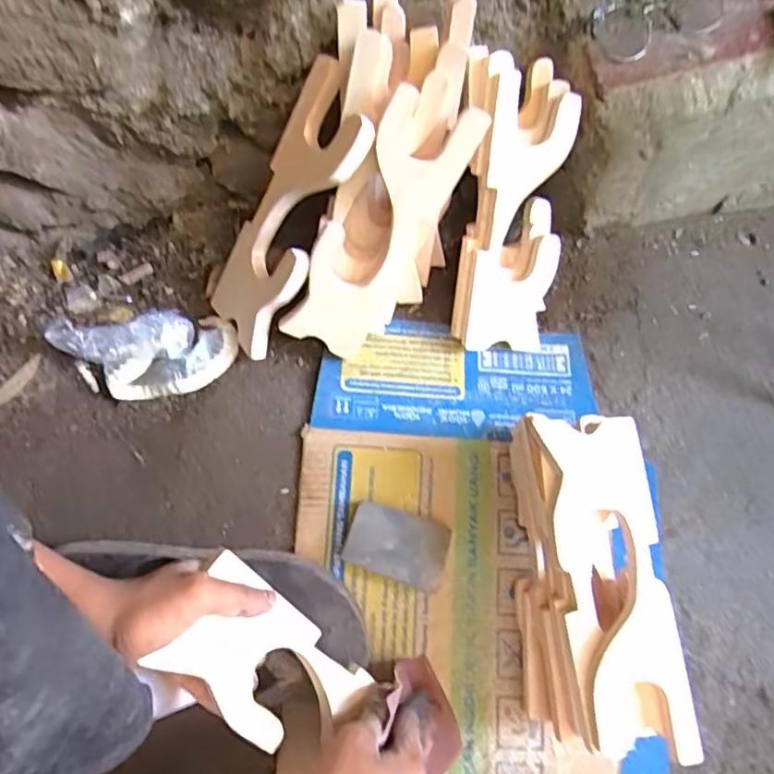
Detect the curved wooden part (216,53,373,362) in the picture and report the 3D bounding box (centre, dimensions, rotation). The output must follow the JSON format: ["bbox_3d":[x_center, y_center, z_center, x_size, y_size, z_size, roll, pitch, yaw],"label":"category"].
[{"bbox_3d":[-0.082,-0.138,0.476,0.078,0.012,0.229,46,121,25],"label":"curved wooden part"}]

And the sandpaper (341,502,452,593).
[{"bbox_3d":[0.009,0.129,0.476,0.082,0.024,0.055,14,75,6],"label":"sandpaper"}]

